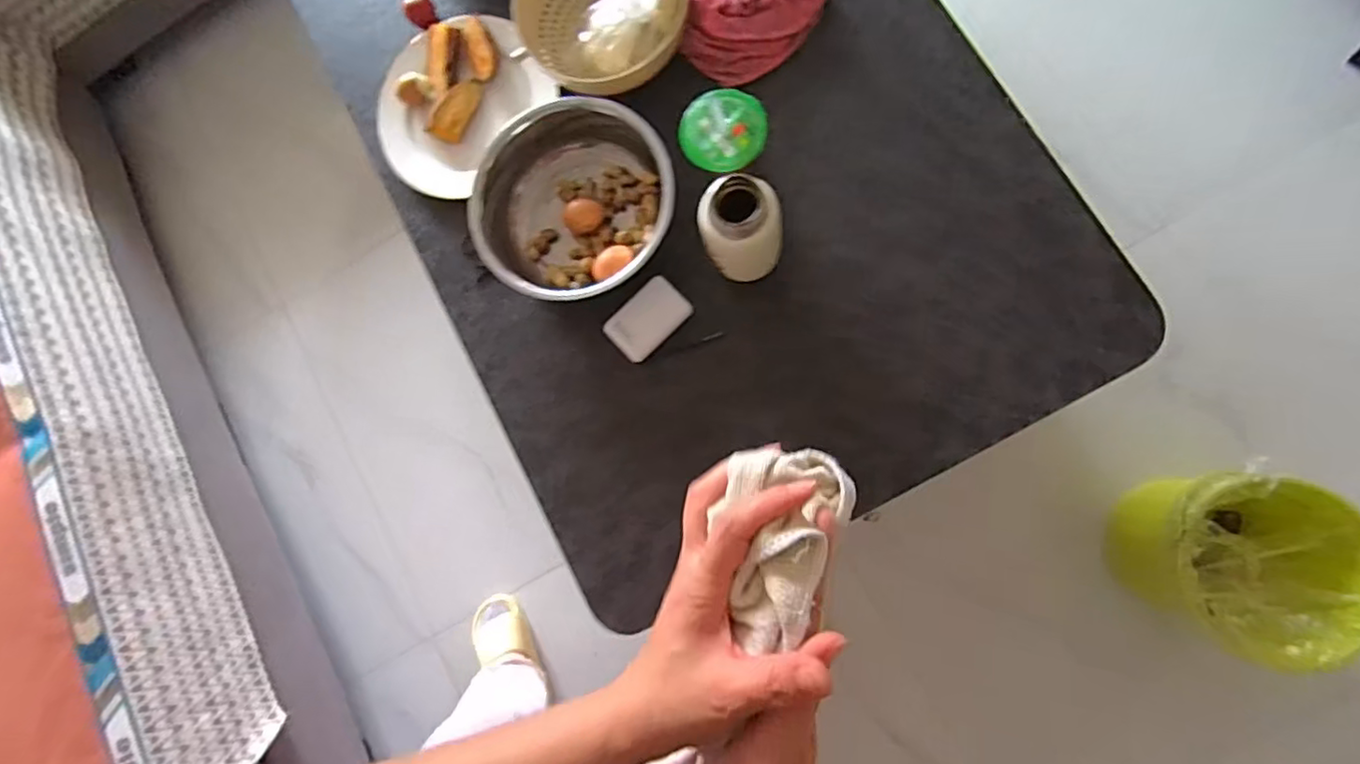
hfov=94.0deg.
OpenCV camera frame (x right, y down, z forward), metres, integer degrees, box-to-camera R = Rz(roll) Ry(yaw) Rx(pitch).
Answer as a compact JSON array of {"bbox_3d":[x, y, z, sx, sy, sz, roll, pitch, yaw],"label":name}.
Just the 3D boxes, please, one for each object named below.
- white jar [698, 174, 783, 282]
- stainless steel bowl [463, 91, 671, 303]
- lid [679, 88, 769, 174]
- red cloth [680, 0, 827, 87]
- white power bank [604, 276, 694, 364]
[{"bbox_3d":[0.066,-0.163,0.687,0.089,0.140,0.075,-4,84,8],"label":"white jar"},{"bbox_3d":[-0.124,-0.208,0.761,0.224,0.094,0.230,-1,84,8],"label":"stainless steel bowl"},{"bbox_3d":[0.048,-0.280,0.699,0.093,0.013,0.092,-1,84,8],"label":"lid"},{"bbox_3d":[0.078,-0.453,0.782,0.147,0.045,0.173,41,91,10],"label":"red cloth"},{"bbox_3d":[-0.039,-0.076,0.770,0.099,0.016,0.063,-43,80,2],"label":"white power bank"}]

